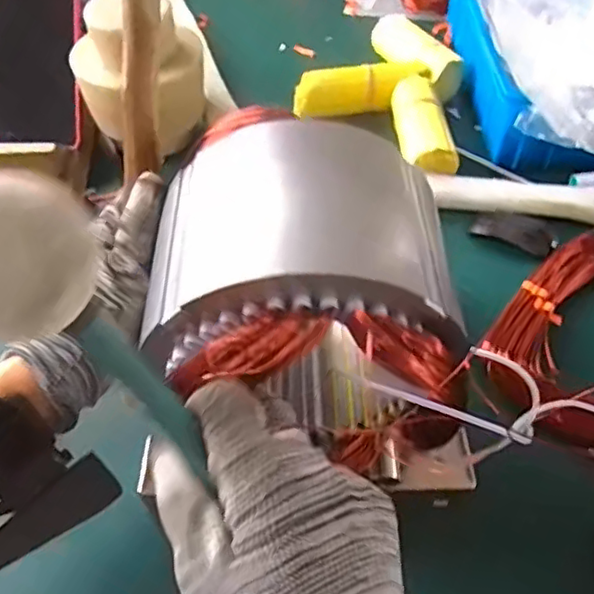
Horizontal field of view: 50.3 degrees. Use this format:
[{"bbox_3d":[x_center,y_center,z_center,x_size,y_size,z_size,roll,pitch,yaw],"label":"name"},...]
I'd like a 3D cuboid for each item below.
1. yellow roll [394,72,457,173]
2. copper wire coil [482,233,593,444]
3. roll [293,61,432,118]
[{"bbox_3d":[0.114,-0.158,0.587,0.041,0.038,0.124,-4,51,-3],"label":"yellow roll"},{"bbox_3d":[0.210,0.027,0.447,0.119,0.033,0.168,37,59,26],"label":"copper wire coil"},{"bbox_3d":[0.063,-0.204,0.621,0.131,0.031,0.035,-4,51,-4],"label":"roll"}]

